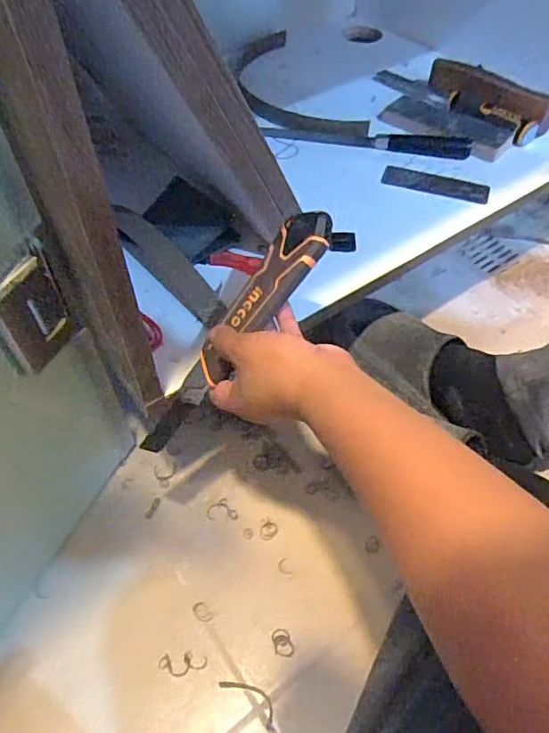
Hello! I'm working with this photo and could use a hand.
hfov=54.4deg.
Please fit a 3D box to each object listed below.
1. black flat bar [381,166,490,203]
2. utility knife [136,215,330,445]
[{"bbox_3d":[0.210,-0.237,0.697,0.134,0.008,0.044,17,53,14],"label":"black flat bar"},{"bbox_3d":[-0.038,-0.024,0.463,0.253,0.024,0.045,-51,57,15],"label":"utility knife"}]

